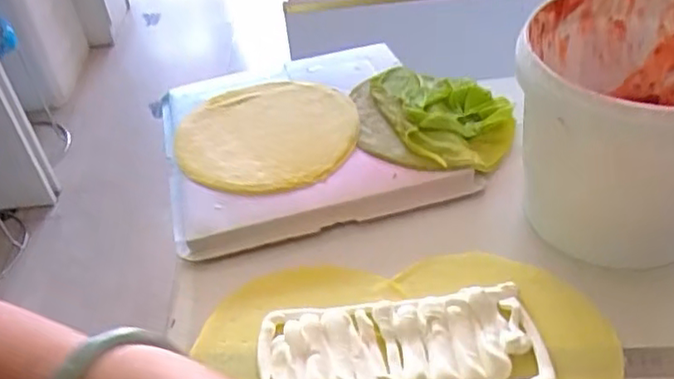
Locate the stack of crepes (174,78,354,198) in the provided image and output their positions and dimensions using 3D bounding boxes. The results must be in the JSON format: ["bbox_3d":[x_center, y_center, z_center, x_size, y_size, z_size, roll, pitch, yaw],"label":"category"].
[{"bbox_3d":[-0.075,-0.059,0.731,0.198,0.014,0.193,-20,42,-10],"label":"stack of crepes"}]

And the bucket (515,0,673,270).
[{"bbox_3d":[0.270,-0.051,0.590,0.191,0.191,0.199,-3,42,3],"label":"bucket"}]

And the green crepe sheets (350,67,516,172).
[{"bbox_3d":[0.109,-0.084,0.748,0.170,0.034,0.187,-3,42,4],"label":"green crepe sheets"}]

